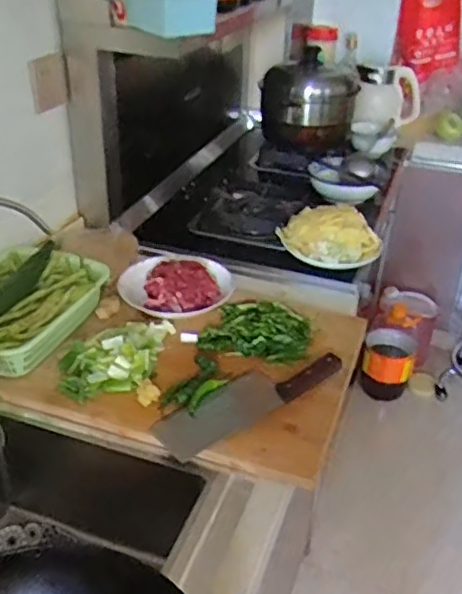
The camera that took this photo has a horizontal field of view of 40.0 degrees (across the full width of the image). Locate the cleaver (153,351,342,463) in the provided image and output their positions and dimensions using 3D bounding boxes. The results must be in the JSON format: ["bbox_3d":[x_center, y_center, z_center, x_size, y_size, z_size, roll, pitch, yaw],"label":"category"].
[{"bbox_3d":[0.029,0.139,0.913,0.293,0.032,0.086,-19,38,-29],"label":"cleaver"}]

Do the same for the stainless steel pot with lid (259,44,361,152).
[{"bbox_3d":[0.197,-0.509,1.634,0.176,0.229,0.188,-27,42,-37],"label":"stainless steel pot with lid"}]

